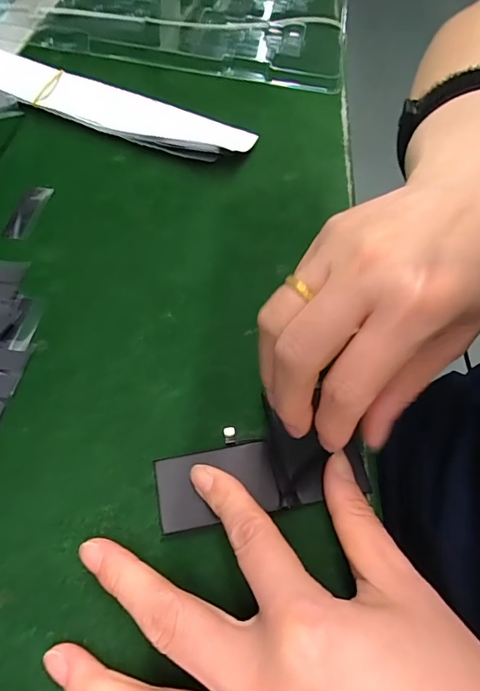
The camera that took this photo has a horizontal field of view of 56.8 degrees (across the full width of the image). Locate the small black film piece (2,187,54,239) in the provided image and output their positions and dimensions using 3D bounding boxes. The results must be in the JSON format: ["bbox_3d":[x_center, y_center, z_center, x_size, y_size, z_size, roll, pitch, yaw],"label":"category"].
[{"bbox_3d":[-0.141,-0.089,0.296,0.022,0.004,0.048,-1,58,12],"label":"small black film piece"}]

